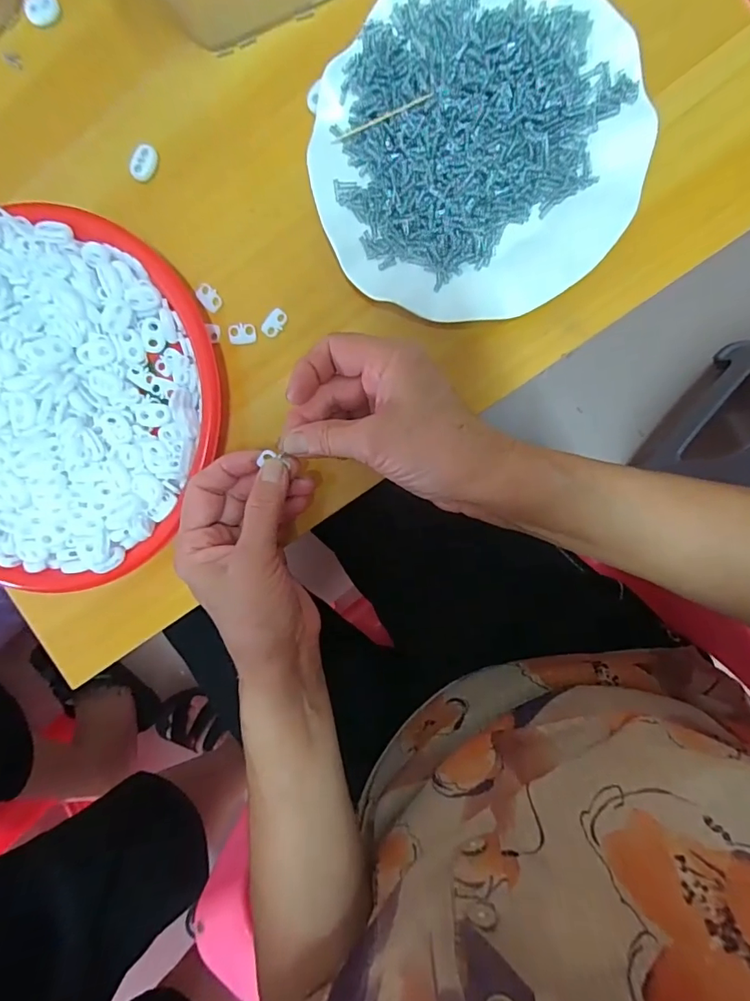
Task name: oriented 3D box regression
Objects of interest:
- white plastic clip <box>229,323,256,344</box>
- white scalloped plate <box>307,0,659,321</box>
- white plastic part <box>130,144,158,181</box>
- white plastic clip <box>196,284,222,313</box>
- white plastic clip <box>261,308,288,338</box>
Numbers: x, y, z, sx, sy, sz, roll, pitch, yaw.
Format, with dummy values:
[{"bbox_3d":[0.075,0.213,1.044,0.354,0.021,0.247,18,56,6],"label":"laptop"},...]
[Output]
[{"bbox_3d":[-0.086,-0.108,0.309,0.018,0.004,0.012,-2,95,7],"label":"white plastic clip"},{"bbox_3d":[0.056,-0.194,0.266,0.176,0.026,0.172,1,96,7],"label":"white scalloped plate"},{"bbox_3d":[-0.147,-0.214,0.300,0.013,0.008,0.021,24,98,4],"label":"white plastic part"},{"bbox_3d":[-0.108,-0.131,0.307,0.017,0.004,0.012,42,99,1],"label":"white plastic clip"},{"bbox_3d":[-0.065,-0.114,0.305,0.012,0.004,0.019,43,99,1],"label":"white plastic clip"}]

